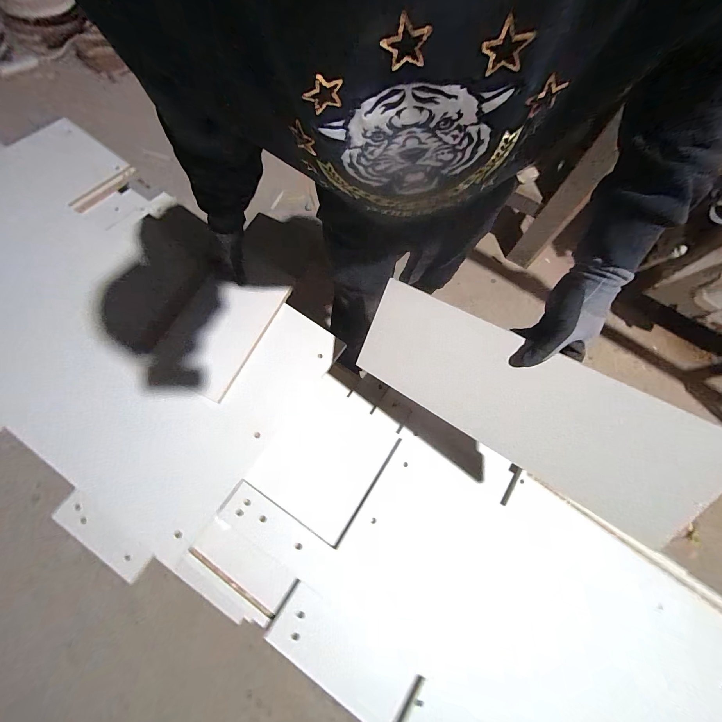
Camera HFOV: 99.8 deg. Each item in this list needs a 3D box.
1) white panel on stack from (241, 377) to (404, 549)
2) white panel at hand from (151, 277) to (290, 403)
[{"bbox_3d":[-0.074,0.203,0.667,0.228,0.022,0.273,32,63,12],"label":"white panel on stack"},{"bbox_3d":[-0.328,-0.079,0.703,0.187,0.017,0.299,26,71,0],"label":"white panel at hand"}]

